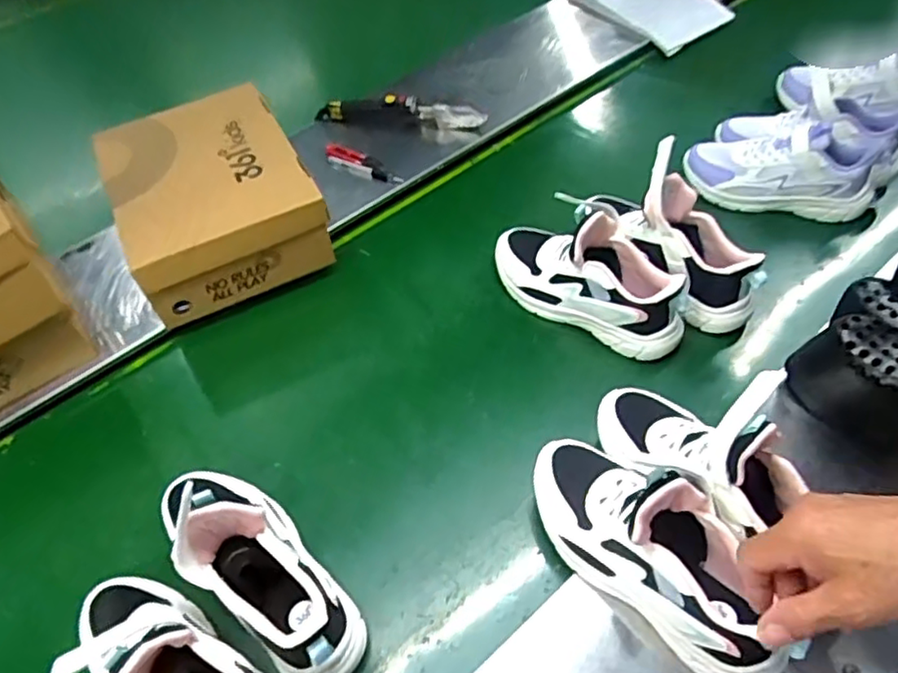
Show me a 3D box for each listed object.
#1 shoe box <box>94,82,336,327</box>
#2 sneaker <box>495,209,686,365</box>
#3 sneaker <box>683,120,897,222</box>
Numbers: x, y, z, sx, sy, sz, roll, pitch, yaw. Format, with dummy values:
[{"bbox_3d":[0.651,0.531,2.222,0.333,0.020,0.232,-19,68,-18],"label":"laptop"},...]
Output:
[{"bbox_3d":[-0.323,-0.189,0.885,0.240,0.120,0.290,-25,55,-14],"label":"shoe box"},{"bbox_3d":[0.177,-0.088,0.801,0.257,0.143,0.110,28,60,23],"label":"sneaker"},{"bbox_3d":[0.483,-0.244,0.921,0.265,0.115,0.096,12,55,13],"label":"sneaker"}]

